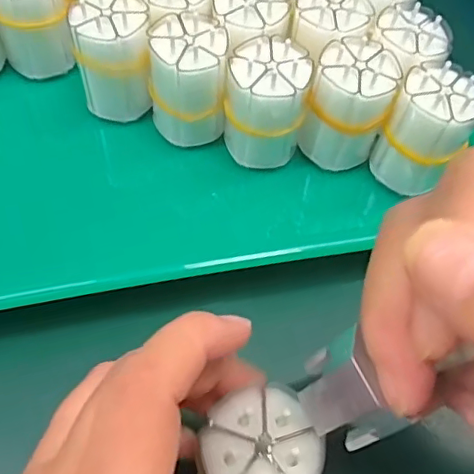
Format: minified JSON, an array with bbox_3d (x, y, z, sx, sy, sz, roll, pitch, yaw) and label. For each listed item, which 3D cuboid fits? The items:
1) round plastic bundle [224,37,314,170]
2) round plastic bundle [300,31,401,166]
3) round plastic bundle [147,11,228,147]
[{"bbox_3d":[0.014,-0.063,0.280,0.038,0.059,0.031,0,57,-4],"label":"round plastic bundle"},{"bbox_3d":[0.055,-0.065,0.284,0.040,0.056,0.038,2,57,-3],"label":"round plastic bundle"},{"bbox_3d":[-0.025,-0.078,0.287,0.036,0.054,0.038,2,57,-3],"label":"round plastic bundle"}]

